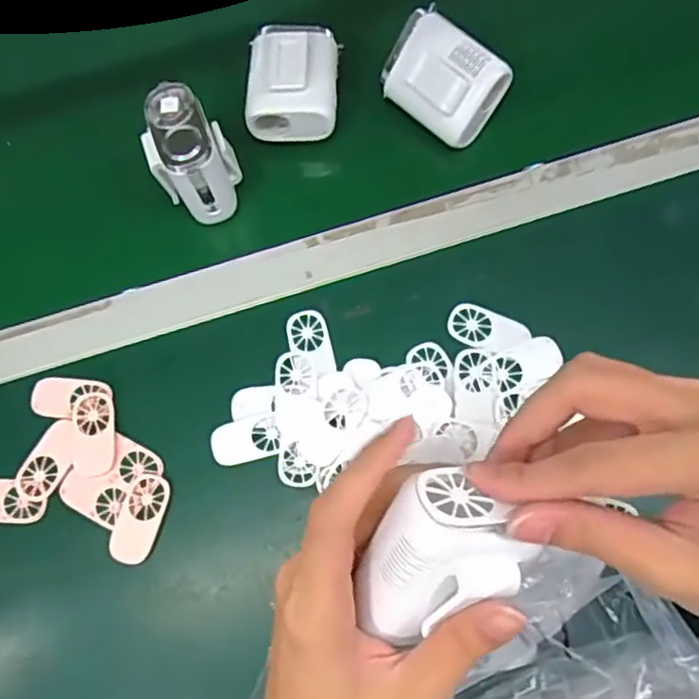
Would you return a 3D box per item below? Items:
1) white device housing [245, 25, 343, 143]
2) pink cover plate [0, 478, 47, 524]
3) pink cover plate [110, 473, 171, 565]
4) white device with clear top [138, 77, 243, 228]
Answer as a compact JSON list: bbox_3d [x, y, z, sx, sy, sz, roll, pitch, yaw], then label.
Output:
[{"bbox_3d":[-0.042,-0.211,0.493,0.072,0.036,0.095,3,75,1],"label":"white device housing"},{"bbox_3d":[-0.237,0.104,0.441,0.055,0.004,0.029,3,79,1],"label":"pink cover plate"},{"bbox_3d":[-0.141,0.113,0.431,0.029,0.007,0.058,15,76,4],"label":"pink cover plate"},{"bbox_3d":[-0.113,-0.140,0.465,0.056,0.071,0.070,-16,76,-4],"label":"white device with clear top"}]

